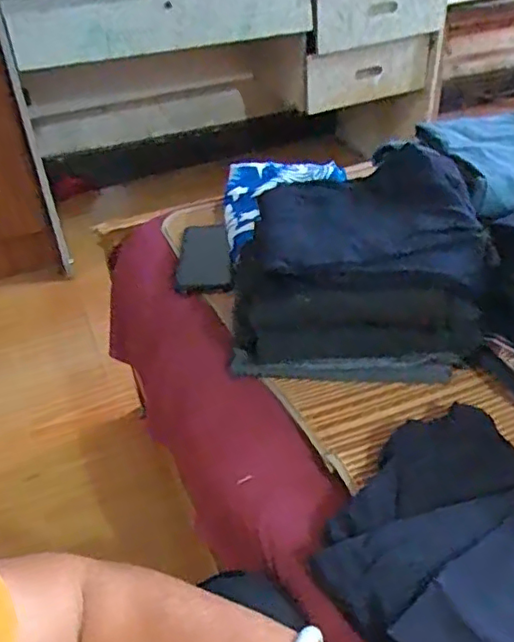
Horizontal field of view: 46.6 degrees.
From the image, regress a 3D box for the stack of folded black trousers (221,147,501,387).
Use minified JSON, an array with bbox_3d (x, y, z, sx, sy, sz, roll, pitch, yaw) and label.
[{"bbox_3d":[0.105,-0.055,0.684,0.266,0.172,0.179,-2,37,4],"label":"stack of folded black trousers"}]

